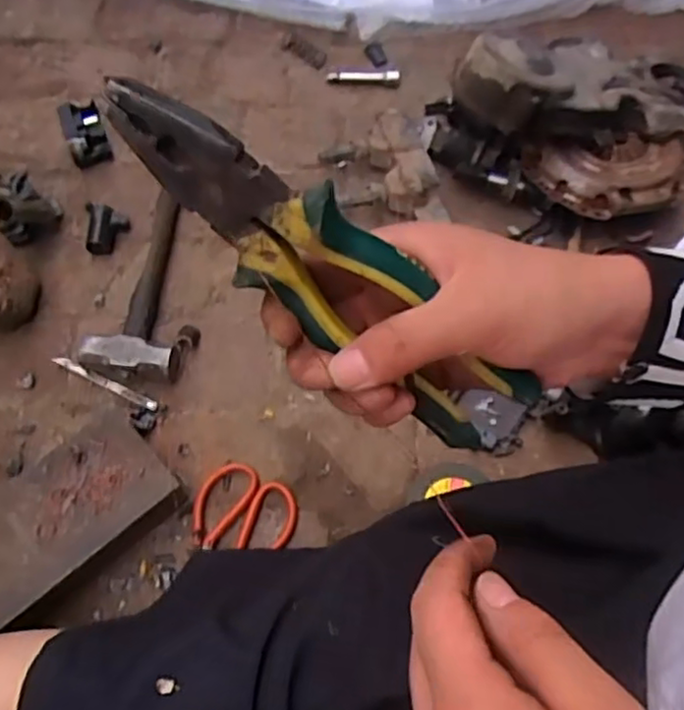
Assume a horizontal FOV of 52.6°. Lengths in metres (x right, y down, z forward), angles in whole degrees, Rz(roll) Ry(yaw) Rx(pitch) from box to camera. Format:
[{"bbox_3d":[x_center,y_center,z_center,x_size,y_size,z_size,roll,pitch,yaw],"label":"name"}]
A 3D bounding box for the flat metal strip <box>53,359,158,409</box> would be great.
[{"bbox_3d":[-0.274,0.032,0.801,0.133,0.009,0.011,25,66,8],"label":"flat metal strip"}]

